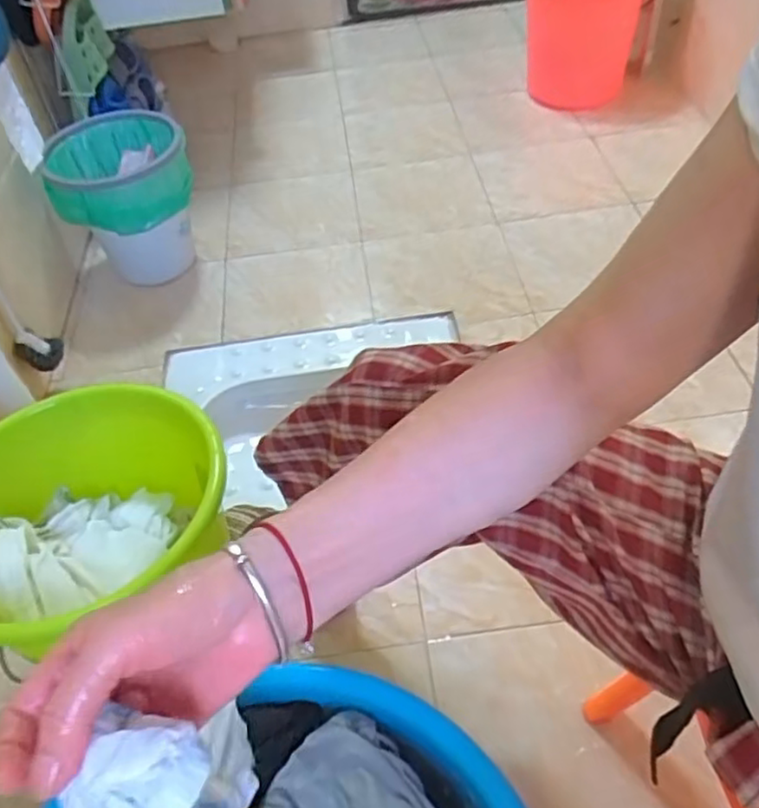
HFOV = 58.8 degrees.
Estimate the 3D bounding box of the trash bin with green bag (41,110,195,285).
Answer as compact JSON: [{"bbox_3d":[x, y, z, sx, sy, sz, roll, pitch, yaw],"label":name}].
[{"bbox_3d":[-0.481,-0.379,1.326,0.254,0.283,0.209,-25,53,-15],"label":"trash bin with green bag"}]

